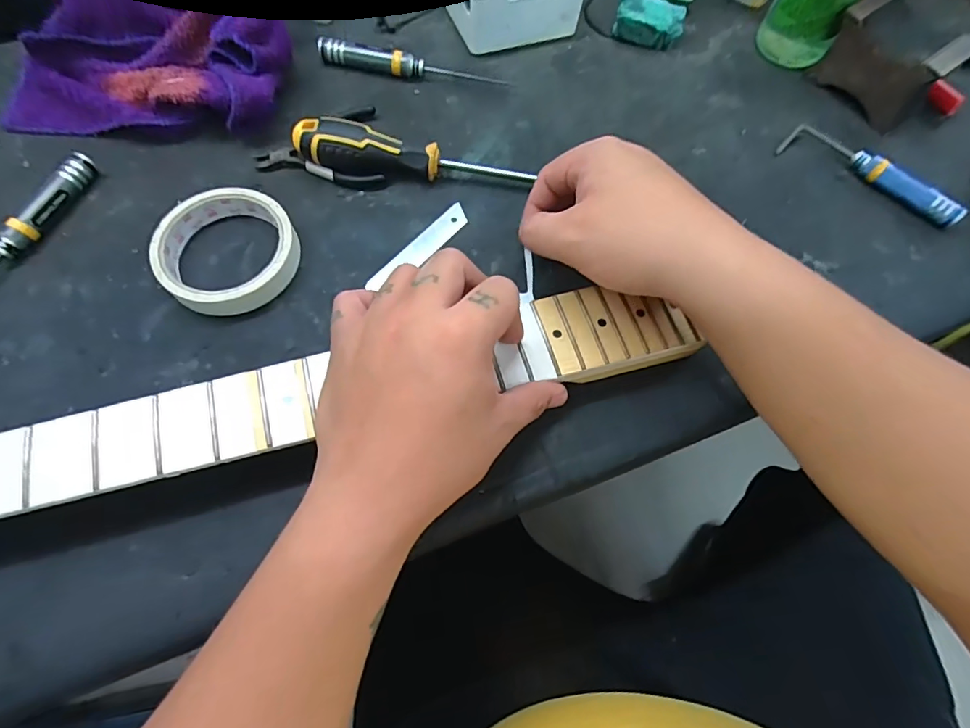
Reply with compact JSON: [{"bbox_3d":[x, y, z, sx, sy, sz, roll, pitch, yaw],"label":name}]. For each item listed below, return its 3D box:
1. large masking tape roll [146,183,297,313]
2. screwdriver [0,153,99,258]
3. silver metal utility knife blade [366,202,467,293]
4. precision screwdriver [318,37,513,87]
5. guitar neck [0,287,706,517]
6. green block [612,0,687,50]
[{"bbox_3d":[-0.178,-0.079,0.342,0.090,0.021,0.092,1,68,-3],"label":"large masking tape roll"},{"bbox_3d":[-0.326,-0.081,0.338,0.016,0.018,0.166,23,69,6],"label":"screwdriver"},{"bbox_3d":[-0.047,-0.084,0.363,0.019,0.004,0.096,39,70,9],"label":"silver metal utility knife blade"},{"bbox_3d":[-0.061,-0.257,0.422,0.159,0.020,0.016,4,68,-1],"label":"precision screwdriver"},{"bbox_3d":[-0.173,0.044,0.277,0.619,0.030,0.076,-14,70,-9],"label":"guitar neck"},{"bbox_3d":[0.150,-0.312,0.455,0.060,0.032,0.030,12,68,2],"label":"green block"}]

